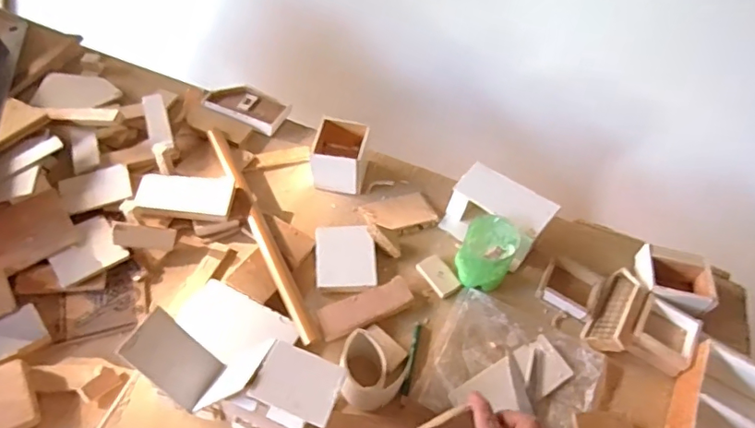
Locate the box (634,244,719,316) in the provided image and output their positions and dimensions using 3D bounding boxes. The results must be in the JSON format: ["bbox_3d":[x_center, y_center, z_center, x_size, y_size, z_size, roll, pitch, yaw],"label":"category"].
[{"bbox_3d":[0.344,0.077,0.614,0.082,0.036,0.065,18,52,9],"label":"box"}]

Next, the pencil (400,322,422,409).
[{"bbox_3d":[0.035,0.153,0.544,0.009,0.008,0.091,14,51,5],"label":"pencil"}]

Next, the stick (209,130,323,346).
[{"bbox_3d":[-0.138,0.010,0.615,0.020,0.017,0.324,-20,56,-20],"label":"stick"}]

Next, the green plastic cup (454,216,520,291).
[{"bbox_3d":[0.120,0.045,0.593,0.060,0.066,0.066,3,51,-4],"label":"green plastic cup"}]

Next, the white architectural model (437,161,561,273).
[{"bbox_3d":[0.141,0.000,0.630,0.113,0.065,0.062,32,55,19],"label":"white architectural model"}]

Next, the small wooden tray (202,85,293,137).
[{"bbox_3d":[-0.181,-0.152,0.746,0.110,0.017,0.073,21,52,11],"label":"small wooden tray"}]

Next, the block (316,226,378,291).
[{"bbox_3d":[-0.036,0.047,0.600,0.066,0.004,0.080,-1,51,-7],"label":"block"}]

